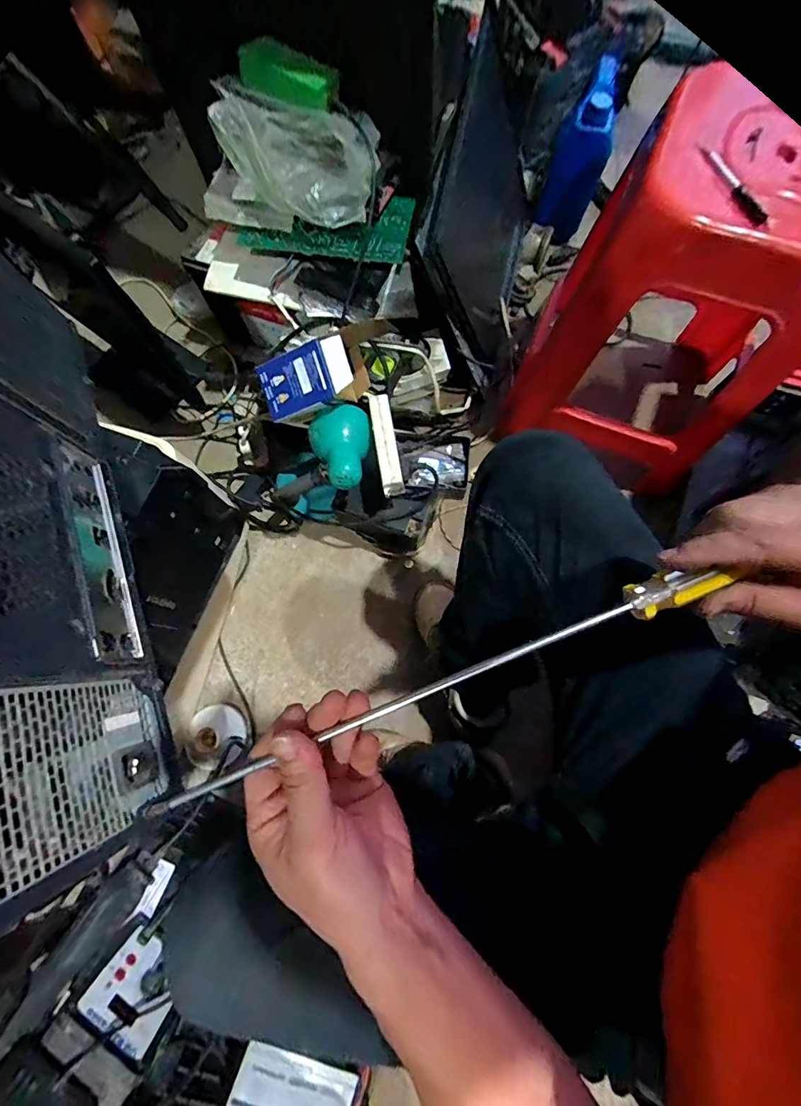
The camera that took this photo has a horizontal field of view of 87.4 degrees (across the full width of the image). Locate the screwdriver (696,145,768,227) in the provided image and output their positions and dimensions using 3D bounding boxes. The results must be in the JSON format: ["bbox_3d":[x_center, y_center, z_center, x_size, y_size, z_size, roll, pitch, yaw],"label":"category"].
[{"bbox_3d":[0.292,-0.320,0.366,0.091,0.012,0.010,26,75,-21],"label":"screwdriver"}]

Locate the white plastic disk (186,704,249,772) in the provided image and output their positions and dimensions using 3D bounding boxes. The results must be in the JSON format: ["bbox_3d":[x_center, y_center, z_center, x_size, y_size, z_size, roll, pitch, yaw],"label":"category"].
[{"bbox_3d":[-0.314,0.314,0.716,0.097,0.040,0.100,0,75,1],"label":"white plastic disk"}]

